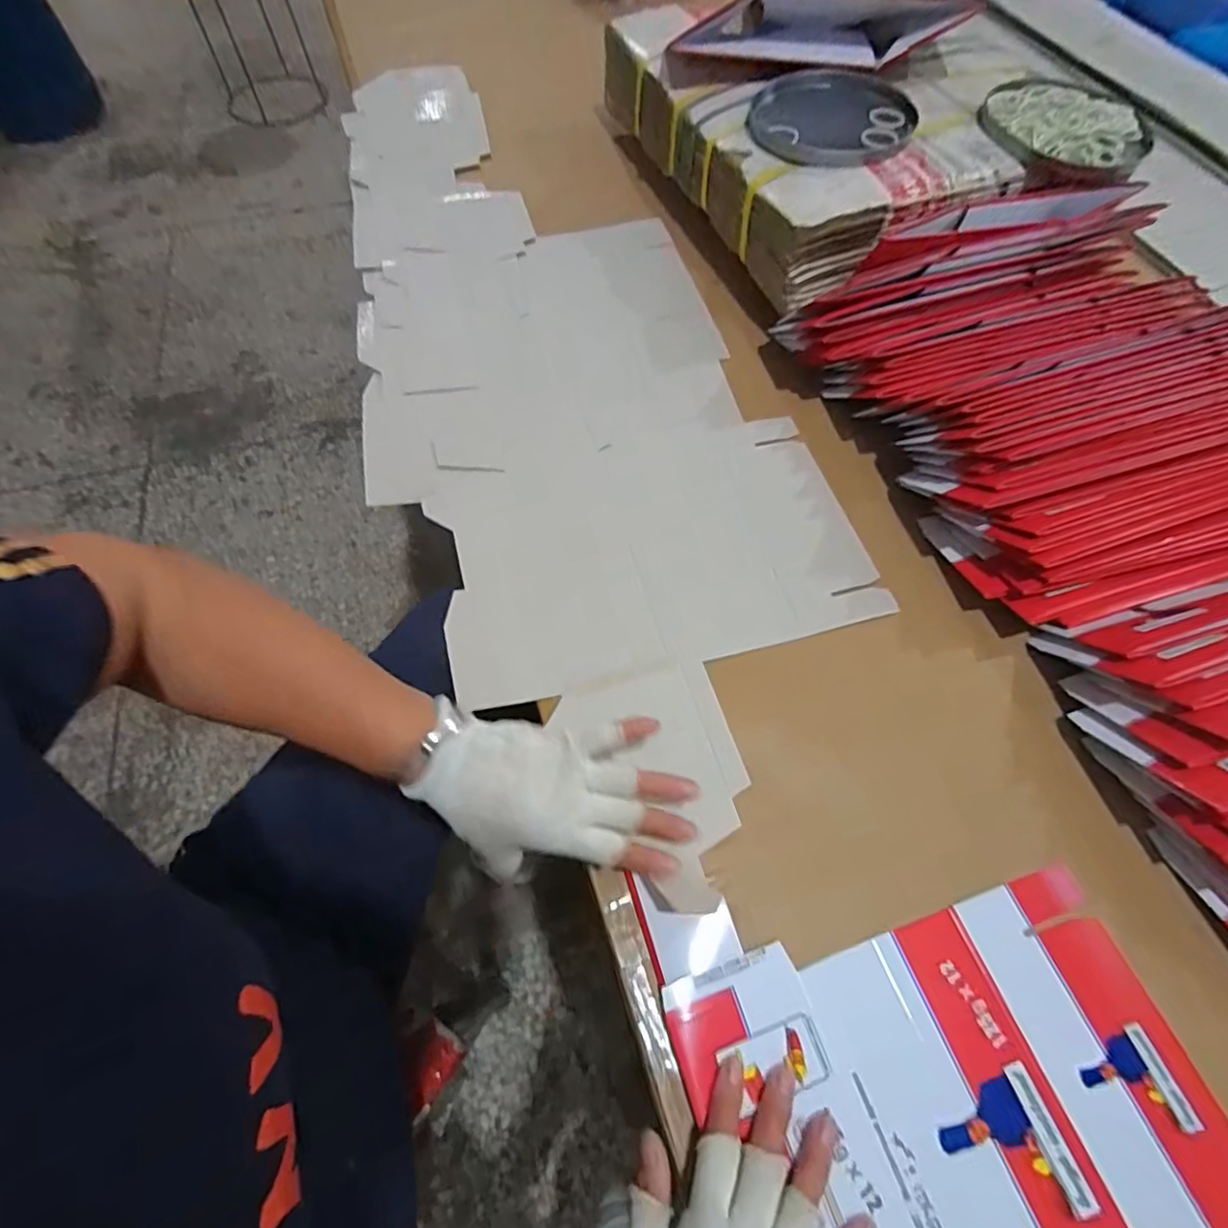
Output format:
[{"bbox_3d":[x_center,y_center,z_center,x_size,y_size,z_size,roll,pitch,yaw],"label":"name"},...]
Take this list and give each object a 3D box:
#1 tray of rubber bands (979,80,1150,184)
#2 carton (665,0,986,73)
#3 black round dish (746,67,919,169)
[{"bbox_3d":[0.467,-0.506,0.643,0.163,0.021,0.143,28,66,14],"label":"tray of rubber bands"},{"bbox_3d":[0.223,-0.625,0.669,0.294,0.053,0.077,-8,62,-4],"label":"carton"},{"bbox_3d":[0.228,-0.522,0.651,0.163,0.019,0.166,0,62,0],"label":"black round dish"}]

